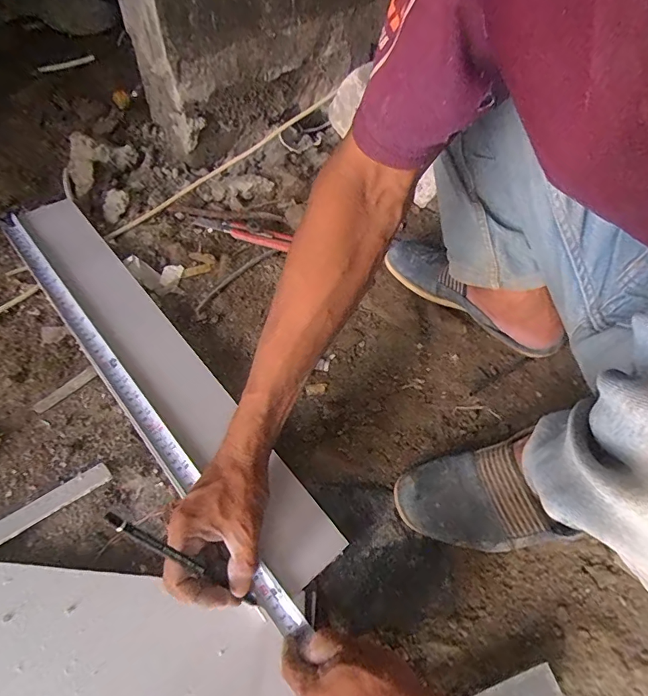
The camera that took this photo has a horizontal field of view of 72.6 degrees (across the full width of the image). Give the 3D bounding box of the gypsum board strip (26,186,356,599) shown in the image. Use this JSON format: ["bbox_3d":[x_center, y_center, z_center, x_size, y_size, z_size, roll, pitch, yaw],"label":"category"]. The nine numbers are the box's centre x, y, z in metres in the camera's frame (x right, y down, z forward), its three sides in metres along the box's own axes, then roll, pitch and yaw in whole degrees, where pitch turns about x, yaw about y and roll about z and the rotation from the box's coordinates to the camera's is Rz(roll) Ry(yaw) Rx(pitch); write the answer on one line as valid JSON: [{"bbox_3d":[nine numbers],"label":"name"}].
[{"bbox_3d":[-0.214,-0.002,0.549,0.076,0.010,0.647,-29,62,-33],"label":"gypsum board strip"}]

